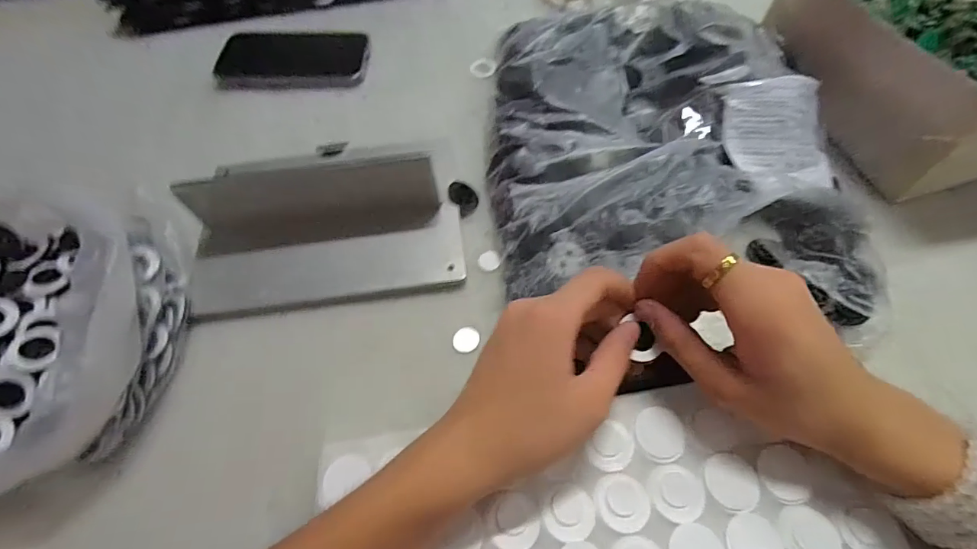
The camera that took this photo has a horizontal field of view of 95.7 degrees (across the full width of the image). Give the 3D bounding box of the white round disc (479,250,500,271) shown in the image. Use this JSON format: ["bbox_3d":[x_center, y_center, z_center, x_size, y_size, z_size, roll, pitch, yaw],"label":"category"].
[{"bbox_3d":[0.000,-0.010,0.326,0.016,0.004,0.017,-1,62,3],"label":"white round disc"}]

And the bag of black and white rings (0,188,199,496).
[{"bbox_3d":[-0.281,0.036,0.273,0.149,0.074,0.178,-15,62,-5],"label":"bag of black and white rings"}]

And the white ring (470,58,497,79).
[{"bbox_3d":[-0.005,-0.203,0.432,0.024,0.004,0.027,3,61,6],"label":"white ring"}]

